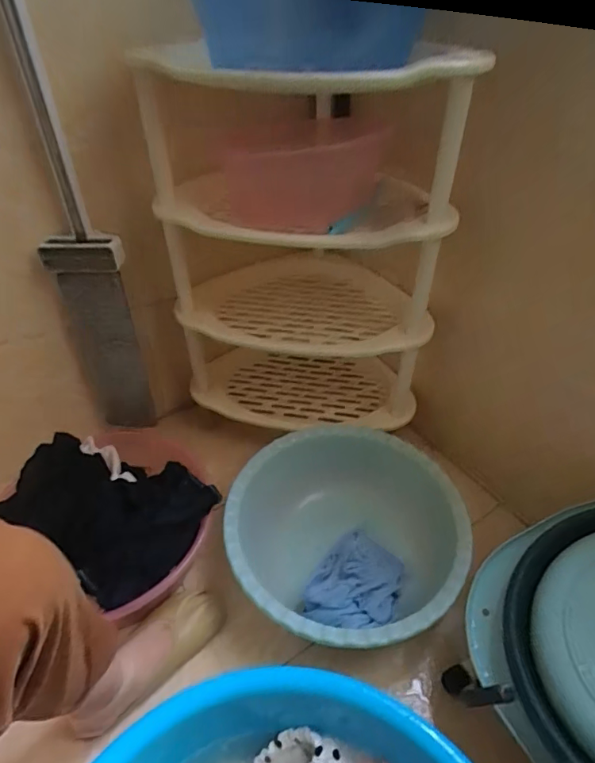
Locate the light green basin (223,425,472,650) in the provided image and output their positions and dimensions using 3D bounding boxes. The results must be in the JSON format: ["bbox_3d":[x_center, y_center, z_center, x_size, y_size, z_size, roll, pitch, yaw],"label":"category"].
[{"bbox_3d":[0.076,0.251,0.774,0.362,0.110,0.373,0,40,0],"label":"light green basin"}]

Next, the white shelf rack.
[{"bbox_3d":[-0.008,-0.215,0.851,0.428,0.623,0.362,-7,40,-8],"label":"white shelf rack"}]

